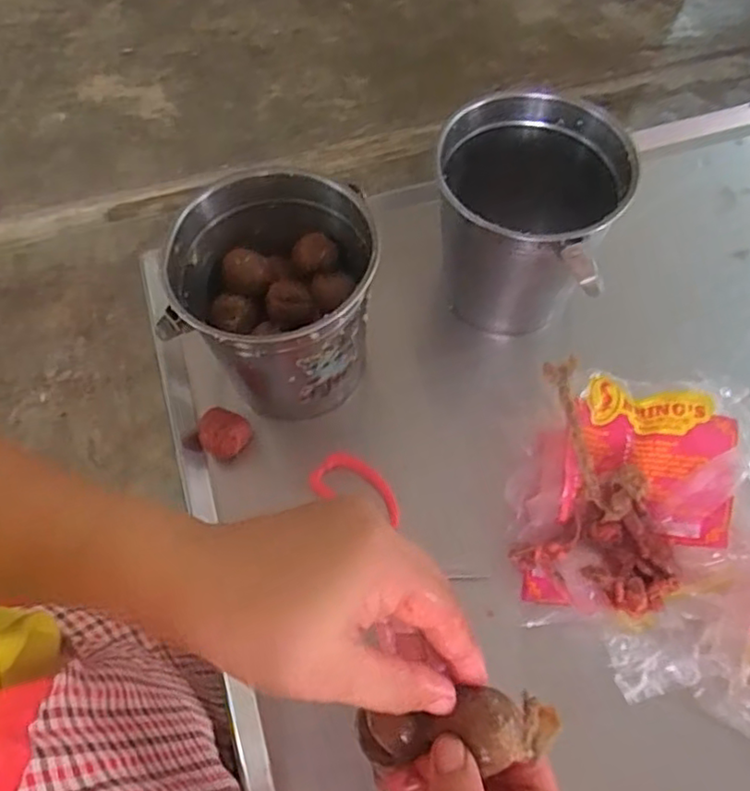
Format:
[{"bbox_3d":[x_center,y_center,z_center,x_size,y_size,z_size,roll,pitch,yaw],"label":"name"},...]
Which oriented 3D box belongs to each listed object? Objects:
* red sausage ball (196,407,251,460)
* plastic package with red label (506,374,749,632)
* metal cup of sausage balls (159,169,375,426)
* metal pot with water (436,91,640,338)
[{"bbox_3d":[-0.110,0.033,0.481,0.034,0.040,0.033,0,63,1],"label":"red sausage ball"},{"bbox_3d":[0.175,0.064,0.425,0.152,0.053,0.164,6,63,4],"label":"plastic package with red label"},{"bbox_3d":[-0.067,-0.068,0.451,0.122,0.122,0.129,0,63,1],"label":"metal cup of sausage balls"},{"bbox_3d":[0.107,-0.130,0.482,0.125,0.139,0.125,0,63,1],"label":"metal pot with water"}]

